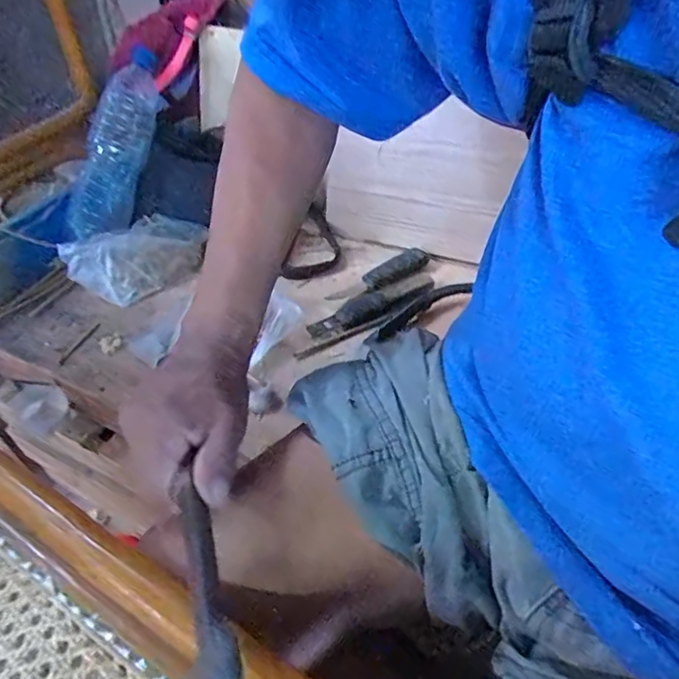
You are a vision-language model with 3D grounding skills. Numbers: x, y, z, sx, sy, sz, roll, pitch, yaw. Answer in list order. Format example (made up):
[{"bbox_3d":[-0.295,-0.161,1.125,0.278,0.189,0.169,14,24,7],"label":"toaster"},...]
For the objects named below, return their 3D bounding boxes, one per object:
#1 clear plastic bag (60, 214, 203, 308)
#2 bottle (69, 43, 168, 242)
[{"bbox_3d":[-0.254,-0.116,0.690,0.108,0.056,0.175,27,53,30],"label":"clear plastic bag"},{"bbox_3d":[-0.308,-0.275,0.732,0.065,0.070,0.295,7,76,15],"label":"bottle"}]

